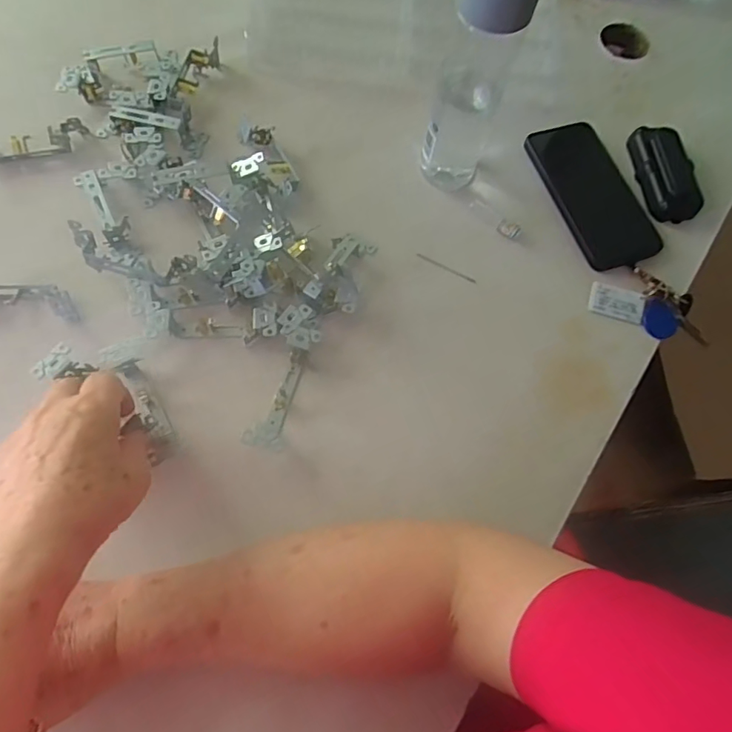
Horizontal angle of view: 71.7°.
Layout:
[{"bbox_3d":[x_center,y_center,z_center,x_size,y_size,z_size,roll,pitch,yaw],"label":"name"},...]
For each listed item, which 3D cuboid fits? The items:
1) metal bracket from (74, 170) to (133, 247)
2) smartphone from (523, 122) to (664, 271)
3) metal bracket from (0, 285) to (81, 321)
[{"bbox_3d":[-0.239,-0.144,0.461,0.025,0.028,0.071,-29,74,-12],"label":"metal bracket"},{"bbox_3d":[0.226,-0.172,0.501,0.080,0.012,0.160,-17,72,-8],"label":"smartphone"},{"bbox_3d":[-0.298,-0.057,0.426,0.105,0.026,0.035,-2,71,-3],"label":"metal bracket"}]

